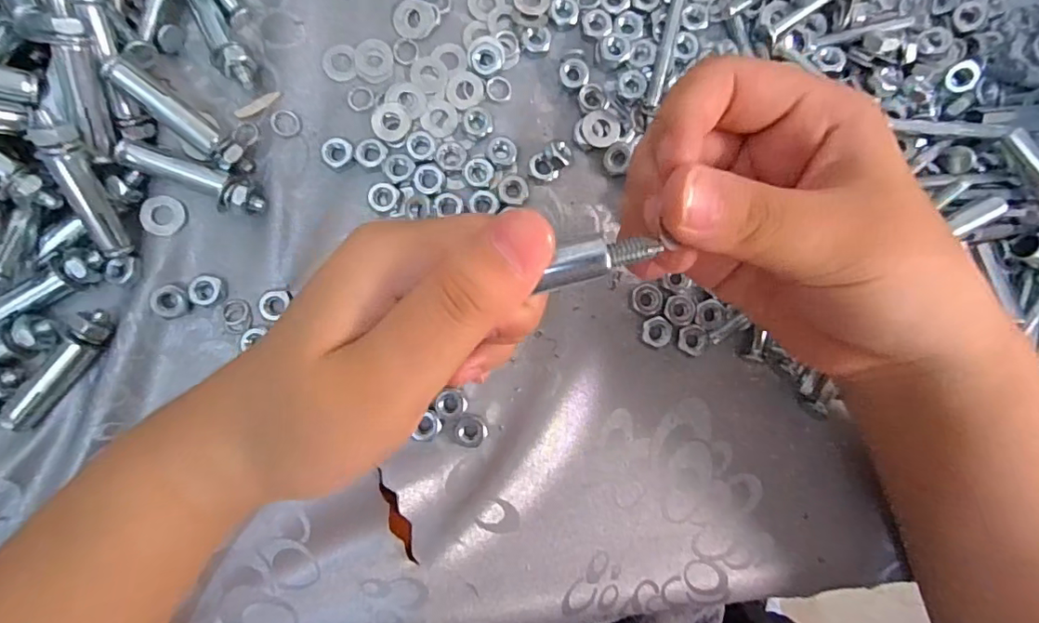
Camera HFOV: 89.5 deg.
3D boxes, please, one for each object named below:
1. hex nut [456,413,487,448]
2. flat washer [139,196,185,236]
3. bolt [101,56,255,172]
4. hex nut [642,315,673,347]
[{"bbox_3d":[-0.020,0.050,0.221,0.013,0.007,0.012,20,85,-4],"label":"hex nut"},{"bbox_3d":[-0.148,-0.040,0.215,0.016,0.004,0.016,0,87,-5],"label":"flat washer"},{"bbox_3d":[-0.132,-0.075,0.205,0.055,0.008,0.012,41,87,-31],"label":"bolt"},{"bbox_3d":[0.061,0.009,0.229,0.013,0.004,0.013,1,87,-5],"label":"hex nut"}]

